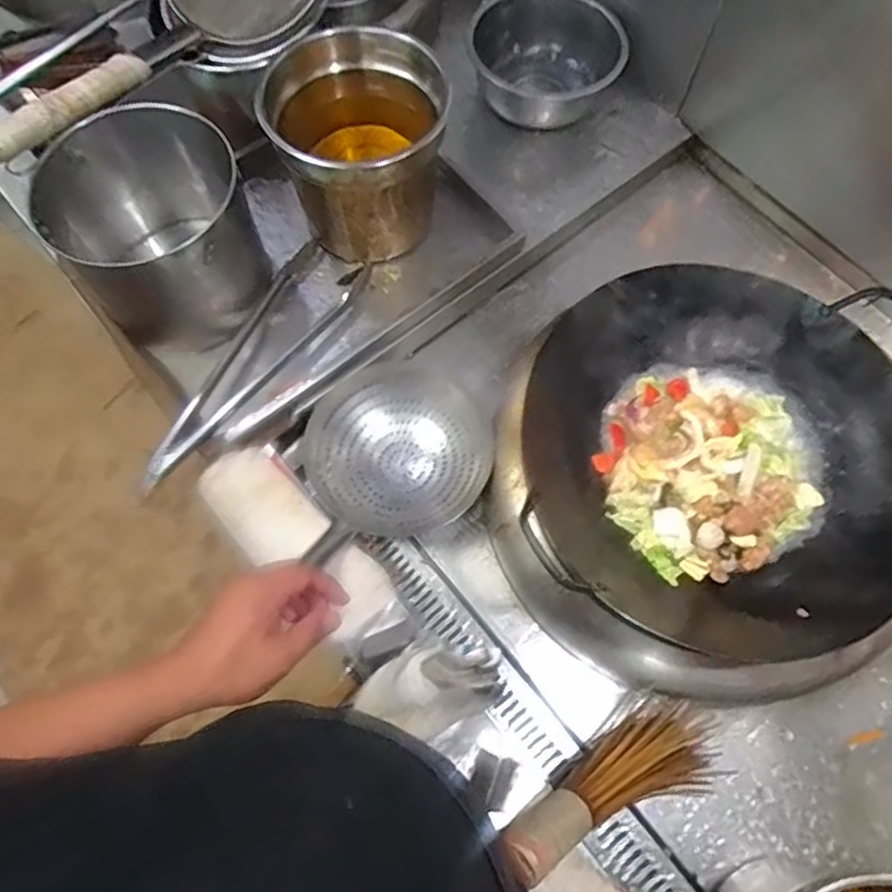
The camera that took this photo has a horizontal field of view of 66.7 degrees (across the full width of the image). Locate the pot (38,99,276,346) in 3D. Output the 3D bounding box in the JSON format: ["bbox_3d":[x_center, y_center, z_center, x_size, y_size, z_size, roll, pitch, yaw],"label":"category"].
[{"bbox_3d":[-0.356,-0.265,0.893,0.236,0.270,0.240,0,68,-1],"label":"pot"}]

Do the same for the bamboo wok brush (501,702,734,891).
[{"bbox_3d":[0.177,0.354,0.703,0.284,0.058,0.099,-13,67,-31],"label":"bamboo wok brush"}]

